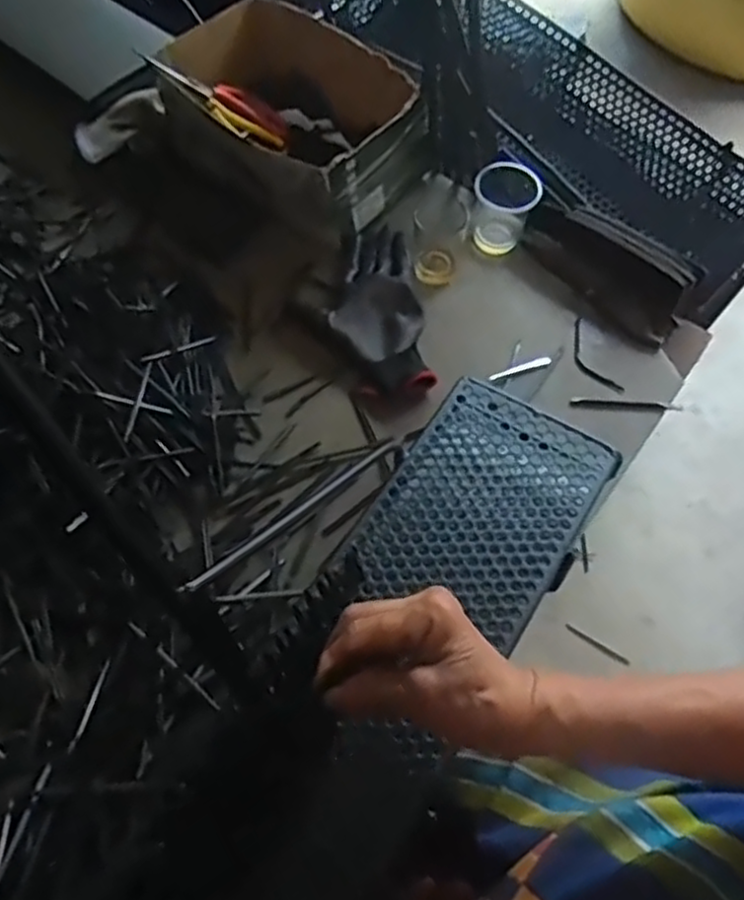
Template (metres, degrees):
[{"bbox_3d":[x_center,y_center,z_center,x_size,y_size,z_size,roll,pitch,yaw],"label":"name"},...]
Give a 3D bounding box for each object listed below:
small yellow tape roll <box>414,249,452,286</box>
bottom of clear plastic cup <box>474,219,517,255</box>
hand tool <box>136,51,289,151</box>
[{"bbox_3d":[0.068,-0.202,0.779,0.039,0.017,0.048,8,60,4],"label":"small yellow tape roll"},{"bbox_3d":[0.137,-0.238,0.797,0.040,0.015,0.043,0,59,0],"label":"bottom of clear plastic cup"},{"bbox_3d":[-0.171,-0.398,0.825,0.185,0.021,0.080,8,49,-43],"label":"hand tool"}]

